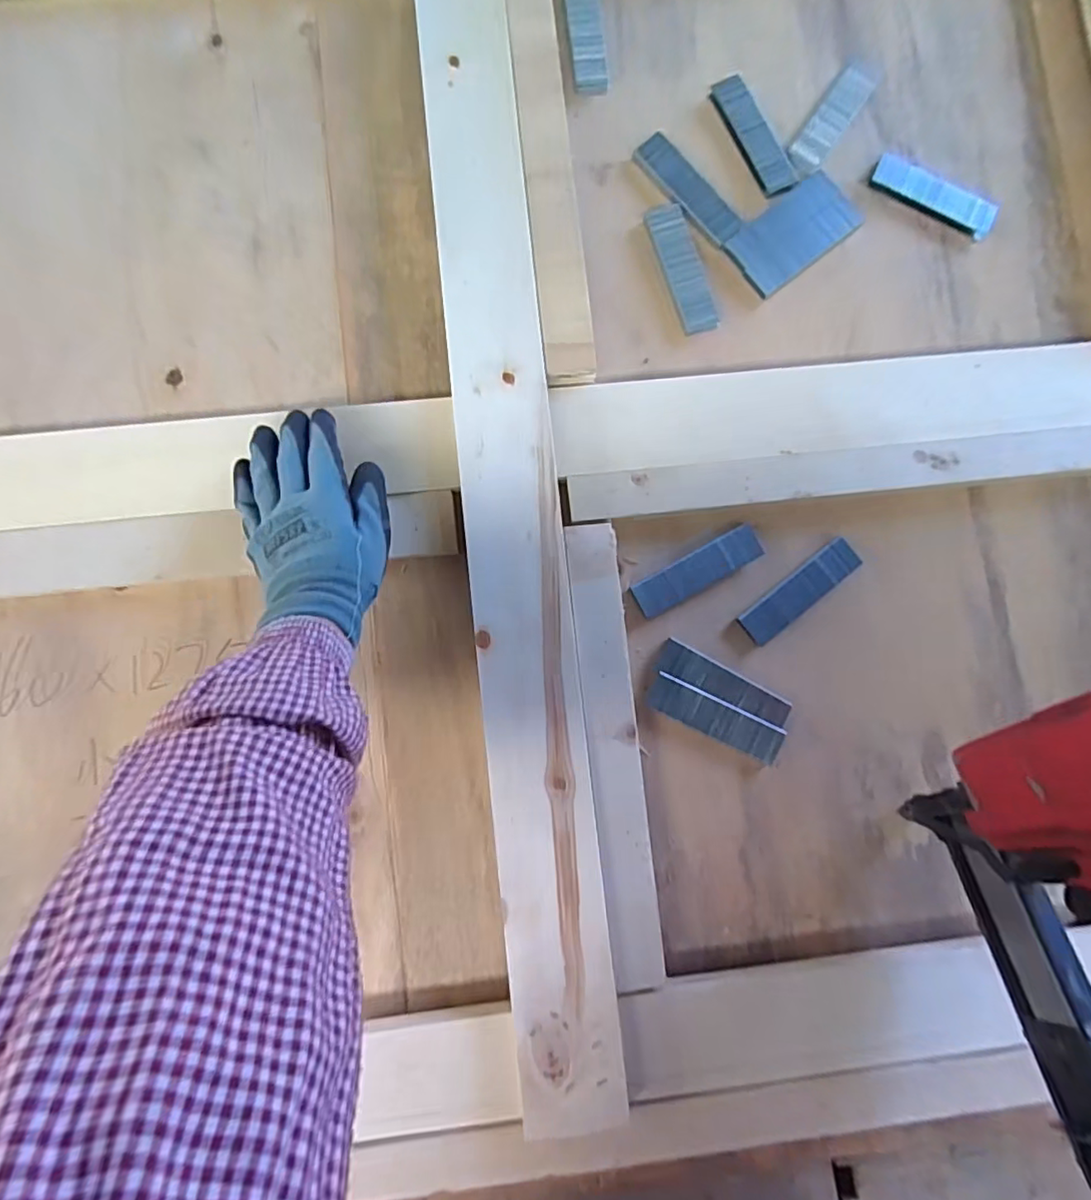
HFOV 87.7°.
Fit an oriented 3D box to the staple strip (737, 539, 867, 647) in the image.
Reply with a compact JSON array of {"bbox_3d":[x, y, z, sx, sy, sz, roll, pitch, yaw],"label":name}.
[{"bbox_3d":[0.200,-0.007,0.445,0.105,0.008,0.029,-39,88,-4],"label":"staple strip"}]

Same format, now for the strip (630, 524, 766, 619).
[{"bbox_3d":[0.119,-0.023,0.442,0.105,0.009,0.029,-29,87,-4],"label":"strip"}]

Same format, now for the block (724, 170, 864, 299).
[{"bbox_3d":[0.206,-0.304,0.470,0.110,0.004,0.059,-38,88,-4],"label":"block"}]

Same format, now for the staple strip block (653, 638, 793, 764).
[{"bbox_3d":[0.135,0.079,0.436,0.109,0.009,0.052,27,85,0],"label":"staple strip block"}]

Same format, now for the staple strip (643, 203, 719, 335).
[{"bbox_3d":[0.112,-0.273,0.465,0.031,0.006,0.109,-16,86,-3],"label":"staple strip"}]

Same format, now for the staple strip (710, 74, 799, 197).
[{"bbox_3d":[0.174,-0.391,0.475,0.032,0.005,0.107,-27,87,-4],"label":"staple strip"}]

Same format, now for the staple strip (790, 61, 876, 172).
[{"bbox_3d":[0.243,-0.409,0.480,0.032,0.004,0.106,34,85,1],"label":"staple strip"}]

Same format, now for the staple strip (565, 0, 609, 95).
[{"bbox_3d":[0.035,-0.479,0.478,0.030,0.008,0.104,-6,86,-3],"label":"staple strip"}]

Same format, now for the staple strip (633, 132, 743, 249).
[{"bbox_3d":[0.119,-0.340,0.471,0.034,0.004,0.107,-40,88,-5],"label":"staple strip"}]

